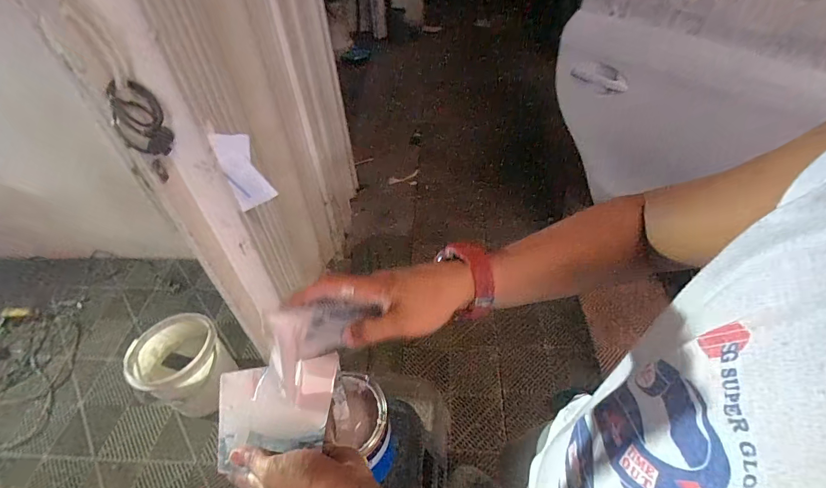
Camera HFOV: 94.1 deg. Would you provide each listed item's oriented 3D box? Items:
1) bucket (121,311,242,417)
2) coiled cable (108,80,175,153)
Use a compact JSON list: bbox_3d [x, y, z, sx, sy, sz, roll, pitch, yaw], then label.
[{"bbox_3d":[-0.862,0.471,1.466,0.287,0.308,0.297,33,55,32],"label":"bucket"},{"bbox_3d":[-0.454,-0.203,0.645,0.037,0.132,0.095,-8,44,-4],"label":"coiled cable"}]

